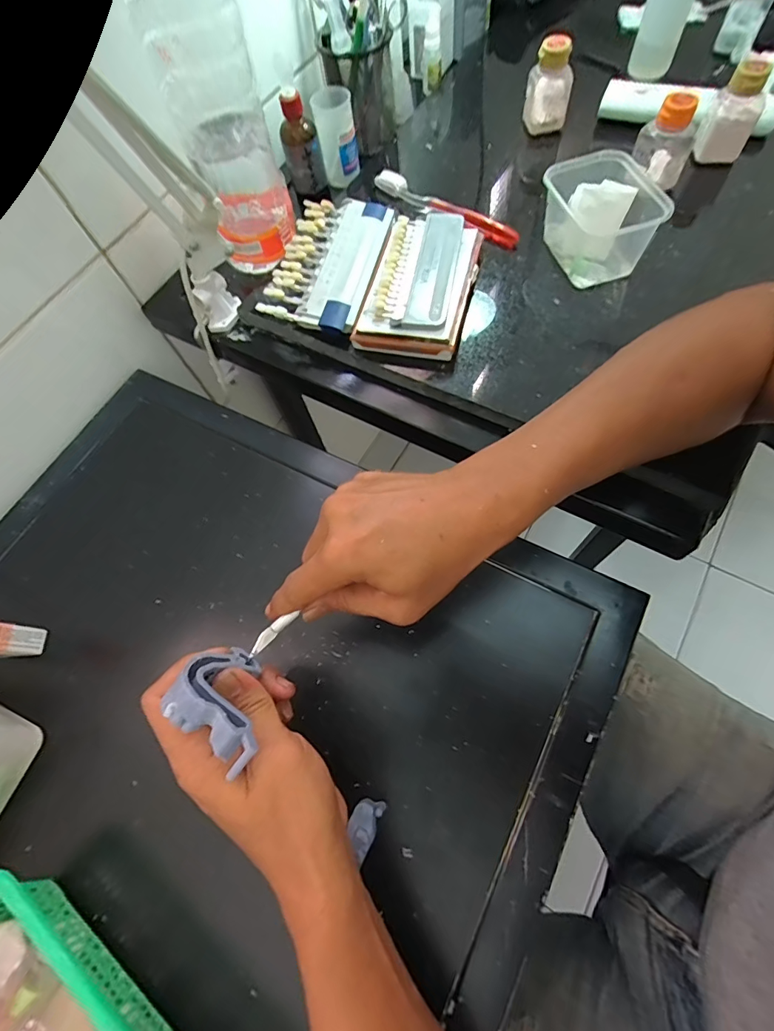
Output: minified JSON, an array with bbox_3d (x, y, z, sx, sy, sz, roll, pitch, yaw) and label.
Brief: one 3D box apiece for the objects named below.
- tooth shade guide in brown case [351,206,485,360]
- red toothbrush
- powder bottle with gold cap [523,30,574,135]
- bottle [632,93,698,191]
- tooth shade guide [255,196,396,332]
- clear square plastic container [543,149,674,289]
[{"bbox_3d":[0.035,-0.226,0.413,0.092,0.026,0.159,13,69,11],"label":"tooth shade guide in brown case"},{"bbox_3d":[0.058,-0.334,0.468,0.189,0.015,0.019,37,76,19],"label":"red toothbrush"},{"bbox_3d":[0.184,-0.480,0.495,0.046,0.094,0.035,2,68,7],"label":"powder bottle with gold cap"},{"bbox_3d":[0.275,-0.370,0.427,0.052,0.075,0.050,24,72,15],"label":"bottle"},{"bbox_3d":[-0.057,-0.262,0.442,0.094,0.019,0.175,11,69,11],"label":"tooth shade guide"},{"bbox_3d":[0.192,-0.269,0.404,0.084,0.067,0.110,-8,67,3],"label":"clear square plastic container"}]

